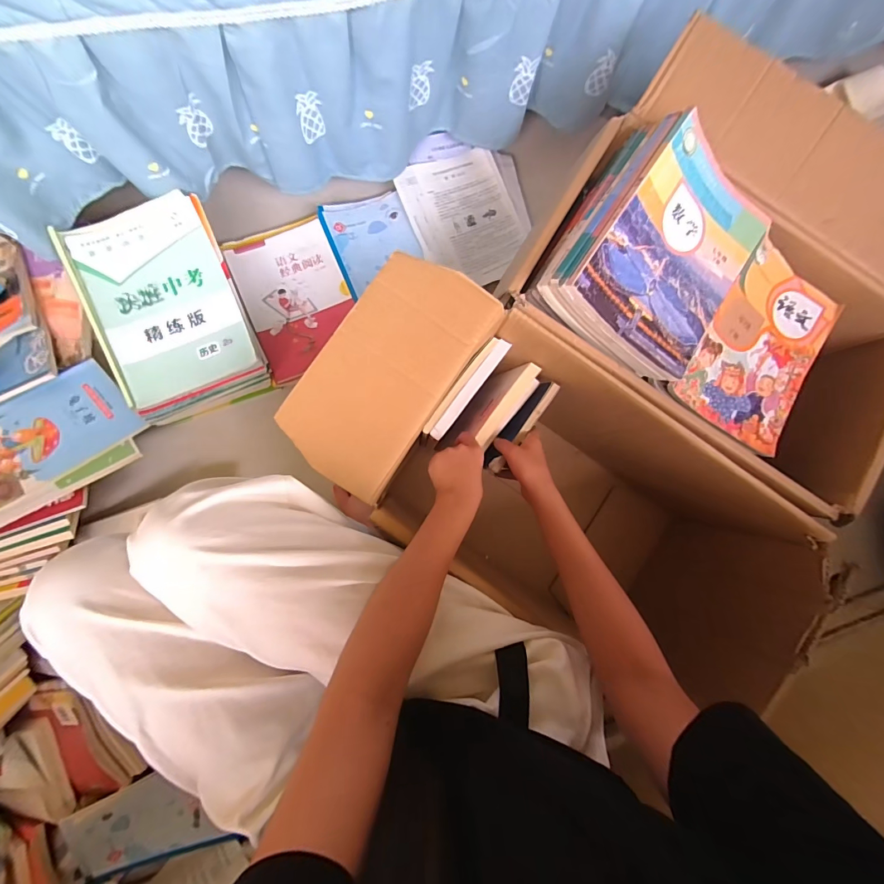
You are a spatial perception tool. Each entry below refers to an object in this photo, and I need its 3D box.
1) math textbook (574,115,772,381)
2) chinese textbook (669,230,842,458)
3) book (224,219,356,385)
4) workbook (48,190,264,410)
[{"bbox_3d":[0.290,-0.231,0.475,0.185,0.015,0.261,34,84,-17],"label":"math textbook"},{"bbox_3d":[0.438,-0.131,0.537,0.174,0.021,0.266,34,83,-8],"label":"chinese textbook"},{"bbox_3d":[-0.262,-0.261,0.713,0.180,0.010,0.258,-22,89,-6],"label":"book"},{"bbox_3d":[-0.437,-0.222,0.603,0.203,0.019,0.297,-23,89,-7],"label":"workbook"}]

